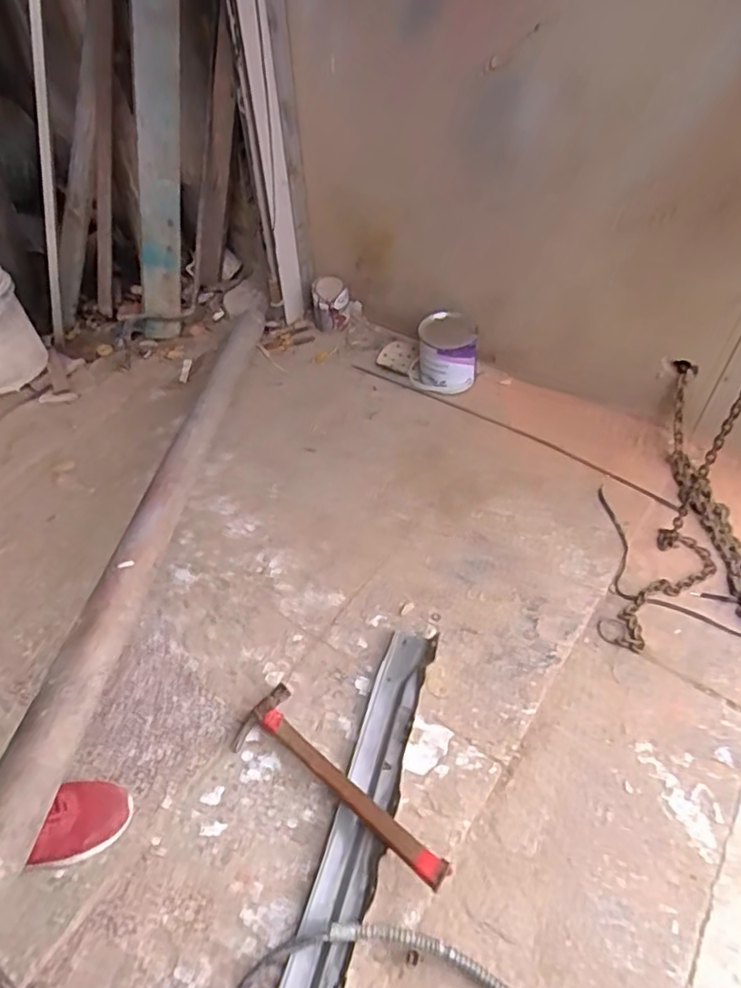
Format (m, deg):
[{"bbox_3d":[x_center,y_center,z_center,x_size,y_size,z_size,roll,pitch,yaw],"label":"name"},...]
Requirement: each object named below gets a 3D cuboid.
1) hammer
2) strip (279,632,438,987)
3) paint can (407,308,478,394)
[{"bbox_3d":[-0.056,0.453,0.916,0.384,0.064,0.112,35,58,28],"label":"hammer"},{"bbox_3d":[-0.023,0.509,0.887,0.083,0.032,0.680,12,50,12],"label":"strip"},{"bbox_3d":[0.188,-0.361,1.565,0.170,0.152,0.182,6,50,6],"label":"paint can"}]

